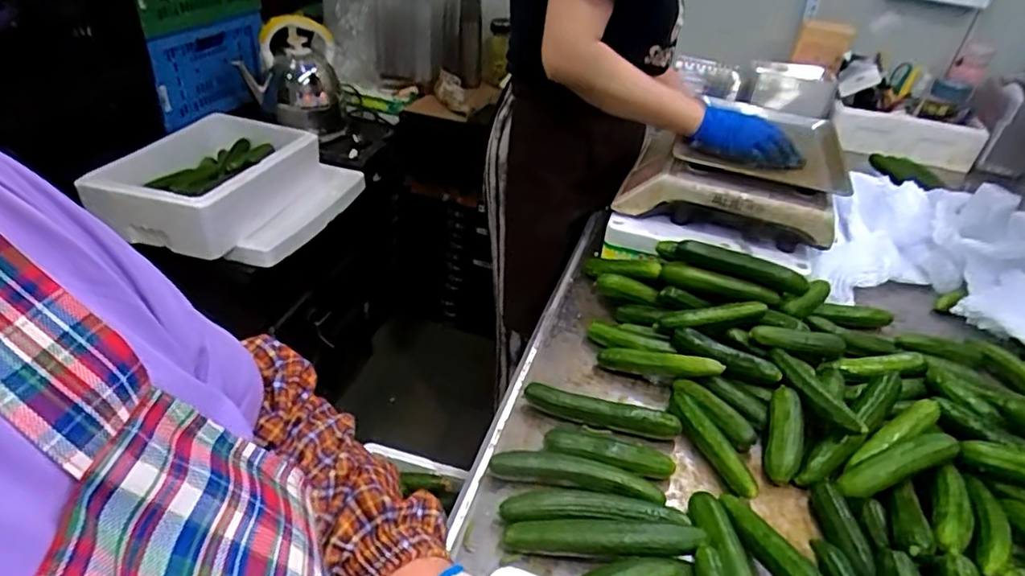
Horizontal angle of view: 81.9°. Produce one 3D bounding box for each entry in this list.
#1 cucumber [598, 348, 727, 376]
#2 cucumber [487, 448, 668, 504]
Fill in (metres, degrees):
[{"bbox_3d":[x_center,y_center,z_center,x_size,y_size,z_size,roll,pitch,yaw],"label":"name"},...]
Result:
[{"bbox_3d":[0.174,0.088,0.703,0.141,0.030,0.022,2,34,21],"label":"cucumber"},{"bbox_3d":[0.063,0.186,0.579,0.165,0.027,0.032,13,37,9],"label":"cucumber"}]

